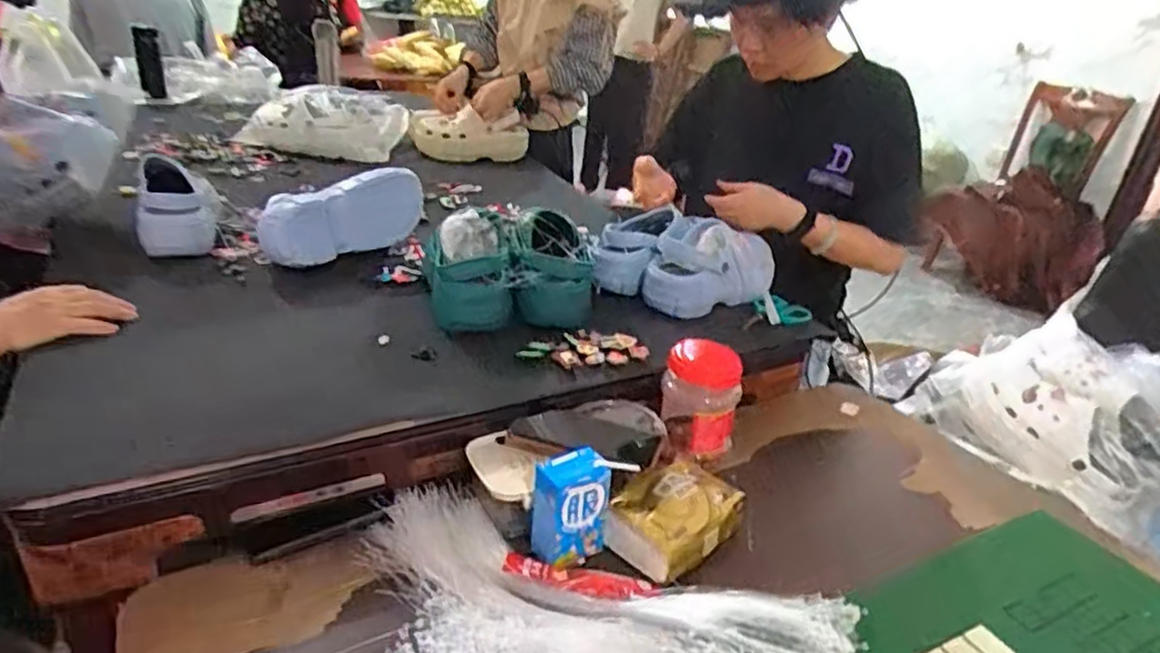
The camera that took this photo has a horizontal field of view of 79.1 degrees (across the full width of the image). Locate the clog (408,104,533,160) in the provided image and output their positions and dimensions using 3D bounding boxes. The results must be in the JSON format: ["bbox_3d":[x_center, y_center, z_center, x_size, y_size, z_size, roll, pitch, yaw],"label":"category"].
[{"bbox_3d":[-0.281,-0.470,1.778,0.289,0.139,0.160,7,26,1],"label":"clog"}]

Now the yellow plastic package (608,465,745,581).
[{"bbox_3d":[0.097,0.191,0.736,0.100,0.044,0.142,25,32,35],"label":"yellow plastic package"}]

